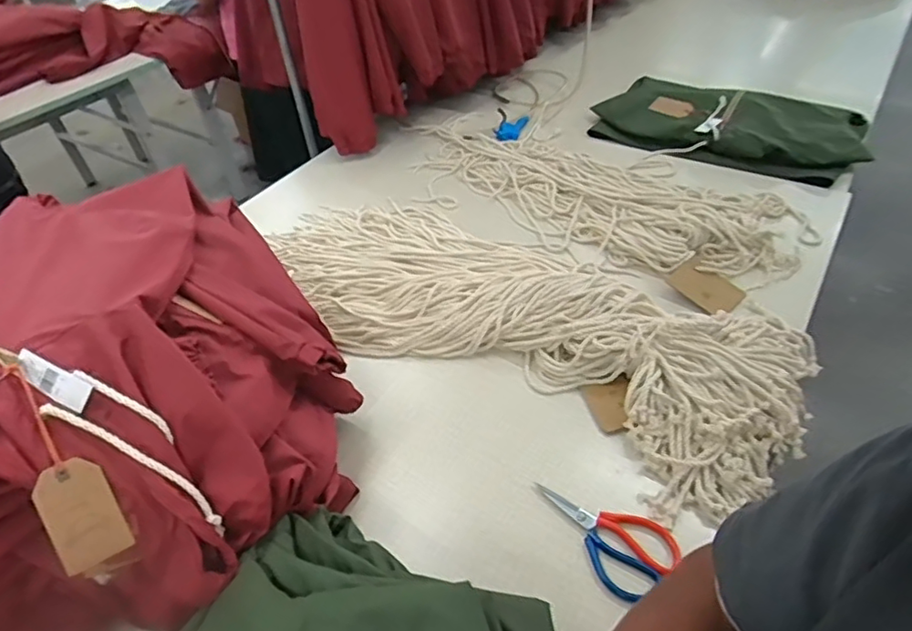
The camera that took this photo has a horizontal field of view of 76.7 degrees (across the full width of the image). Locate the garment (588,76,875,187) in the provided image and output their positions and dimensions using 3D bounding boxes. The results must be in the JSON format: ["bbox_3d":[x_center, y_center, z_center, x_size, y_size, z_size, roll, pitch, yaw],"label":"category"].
[{"bbox_3d":[0.669,-0.489,1.421,0.610,0.055,0.347,23,49,25],"label":"garment"}]

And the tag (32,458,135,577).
[{"bbox_3d":[-0.356,0.187,0.547,0.058,0.011,0.099,-26,89,-26],"label":"tag"}]

